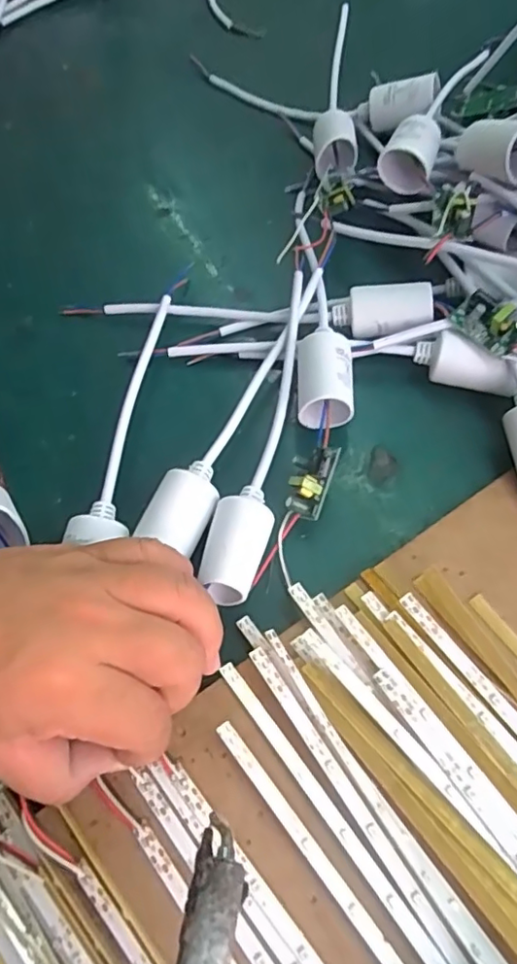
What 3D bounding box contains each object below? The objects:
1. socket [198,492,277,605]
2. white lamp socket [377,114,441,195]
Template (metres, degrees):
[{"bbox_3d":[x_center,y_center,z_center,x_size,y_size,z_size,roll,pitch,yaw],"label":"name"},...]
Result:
[{"bbox_3d":[-0.010,0.033,0.262,0.024,0.030,0.048,11,63,10],"label":"socket"},{"bbox_3d":[0.087,-0.187,0.336,0.028,0.026,0.039,15,64,11],"label":"white lamp socket"}]

